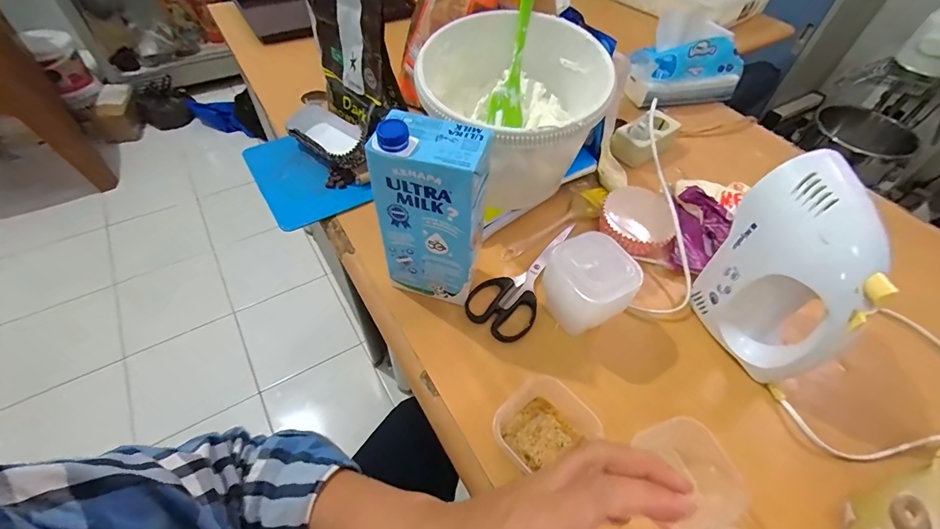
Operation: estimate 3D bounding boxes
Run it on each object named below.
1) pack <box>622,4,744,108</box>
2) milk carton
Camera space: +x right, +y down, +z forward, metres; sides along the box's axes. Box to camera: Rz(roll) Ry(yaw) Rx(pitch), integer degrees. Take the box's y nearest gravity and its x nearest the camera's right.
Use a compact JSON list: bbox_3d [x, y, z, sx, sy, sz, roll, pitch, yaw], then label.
[{"bbox_3d":[0.387,-0.360,0.712,0.202,0.129,0.088,-9,53,-9],"label":"pack"},{"bbox_3d":[-0.035,-0.047,0.399,0.096,0.192,0.057,12,52,7],"label":"milk carton"}]

